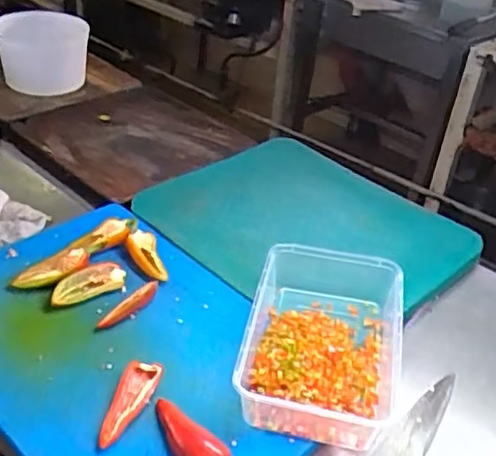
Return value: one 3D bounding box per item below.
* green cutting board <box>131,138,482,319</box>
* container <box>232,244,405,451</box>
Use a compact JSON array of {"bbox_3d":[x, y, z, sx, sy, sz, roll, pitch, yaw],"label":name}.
[{"bbox_3d":[0.077,-0.014,0.890,0.317,0.027,0.393,-26,46,-38],"label":"green cutting board"},{"bbox_3d":[0.081,0.120,0.670,0.158,0.074,0.218,11,35,7],"label":"container"}]

